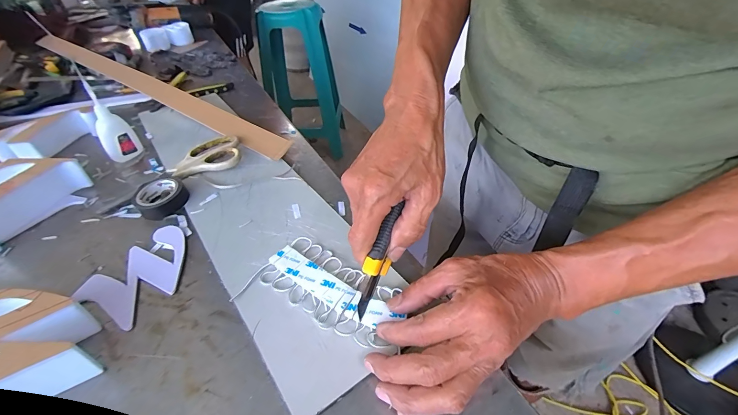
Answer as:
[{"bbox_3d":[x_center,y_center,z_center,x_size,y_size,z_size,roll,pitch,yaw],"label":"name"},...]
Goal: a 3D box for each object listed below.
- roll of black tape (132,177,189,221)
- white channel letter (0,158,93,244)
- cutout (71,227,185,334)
[{"bbox_3d":[-0.253,-0.012,0.413,0.061,0.023,0.055,31,55,30],"label":"roll of black tape"},{"bbox_3d":[-0.426,-0.008,0.396,0.088,0.048,0.150,16,47,19],"label":"white channel letter"},{"bbox_3d":[-0.221,0.064,0.339,0.082,0.005,0.100,20,50,23],"label":"cutout"}]

